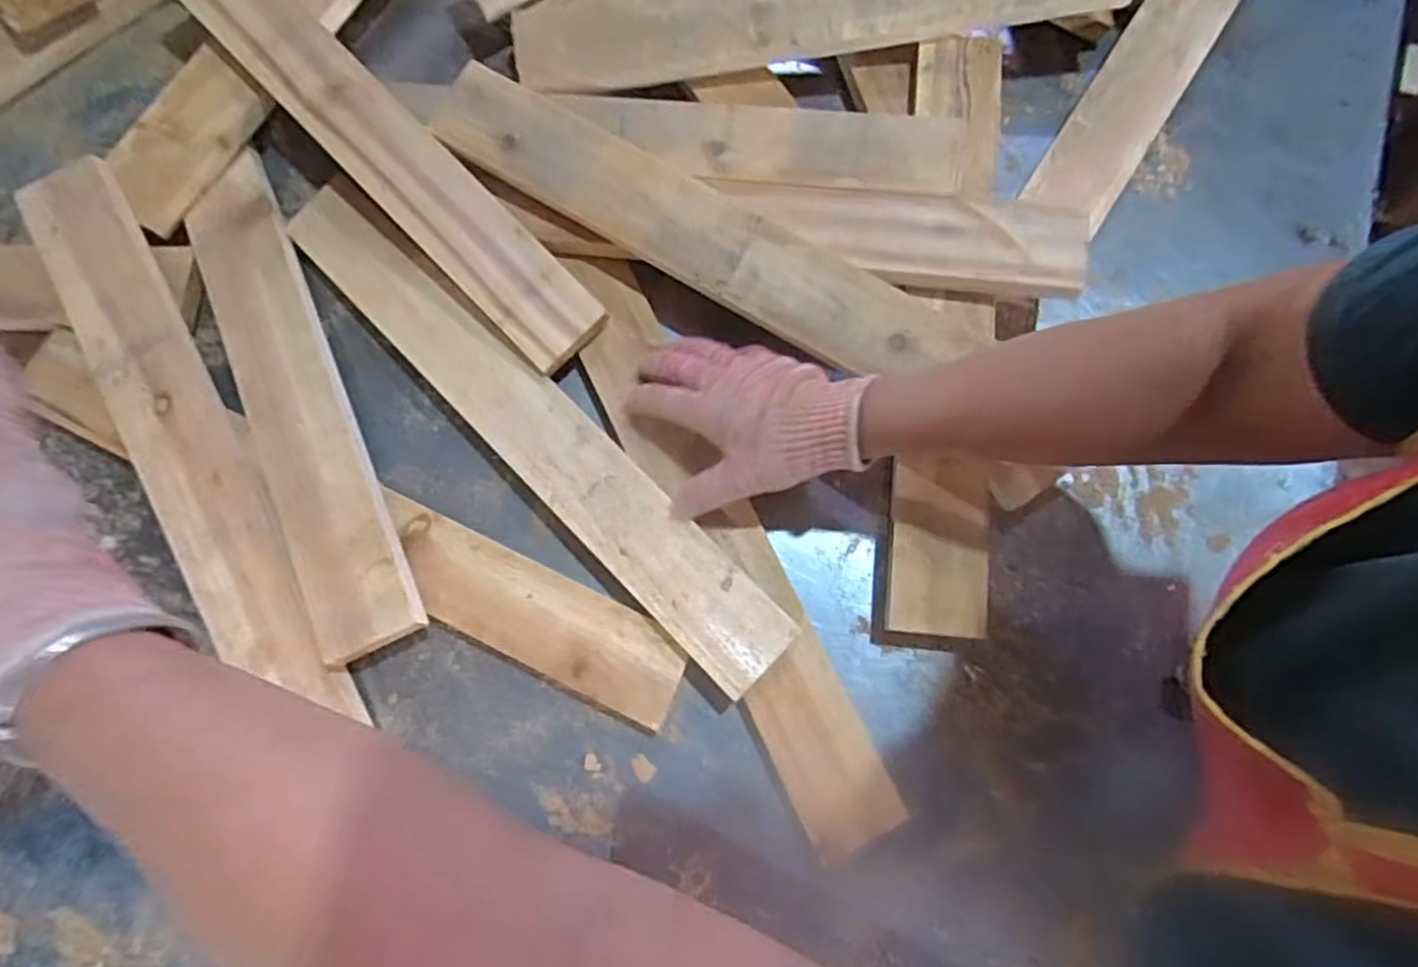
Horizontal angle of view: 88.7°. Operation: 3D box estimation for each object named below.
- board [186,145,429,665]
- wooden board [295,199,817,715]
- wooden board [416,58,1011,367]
[{"bbox_3d":[-0.323,-0.070,0.556,0.076,0.025,0.422,-23,72,-12],"label":"board"},{"bbox_3d":[-0.142,-0.052,0.557,0.518,0.010,0.067,44,83,12],"label":"wooden board"},{"bbox_3d":[-0.017,-0.200,0.553,0.443,0.027,0.075,31,80,7],"label":"wooden board"}]

